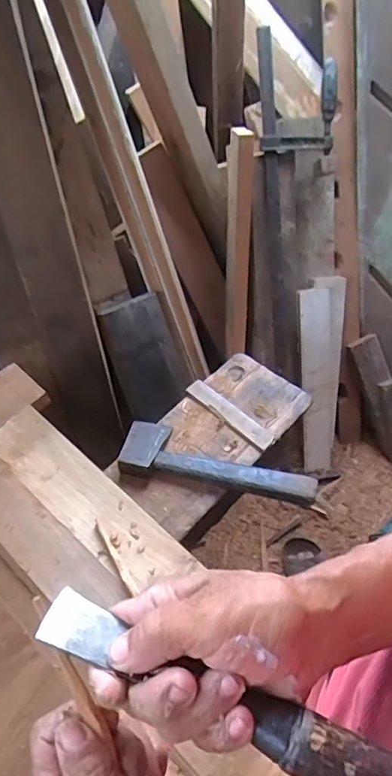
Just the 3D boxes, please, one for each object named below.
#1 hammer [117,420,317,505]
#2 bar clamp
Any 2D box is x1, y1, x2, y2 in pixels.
[{"bbox_3d":[0.036,0.119,0.903,0.334,0.031,0.111,10,56,10],"label":"hammer"},{"bbox_3d":[0.206,-0.596,1.076,0.182,0.224,0.065,-16,38,-18],"label":"bar clamp"}]

